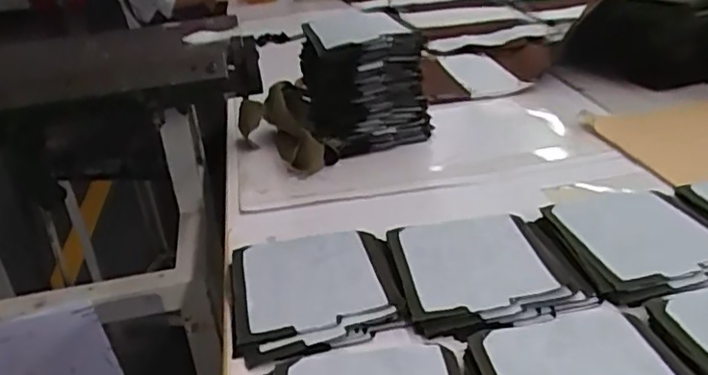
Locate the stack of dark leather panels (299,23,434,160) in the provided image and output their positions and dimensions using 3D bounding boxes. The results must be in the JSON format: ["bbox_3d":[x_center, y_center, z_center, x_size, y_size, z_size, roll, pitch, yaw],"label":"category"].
[{"bbox_3d":[0.016,-0.105,0.754,0.147,0.140,0.101,-5,27,3],"label":"stack of dark leather panels"}]

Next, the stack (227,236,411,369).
[{"bbox_3d":[-0.034,0.082,0.521,0.136,0.015,0.154,-8,27,-3],"label":"stack"}]

